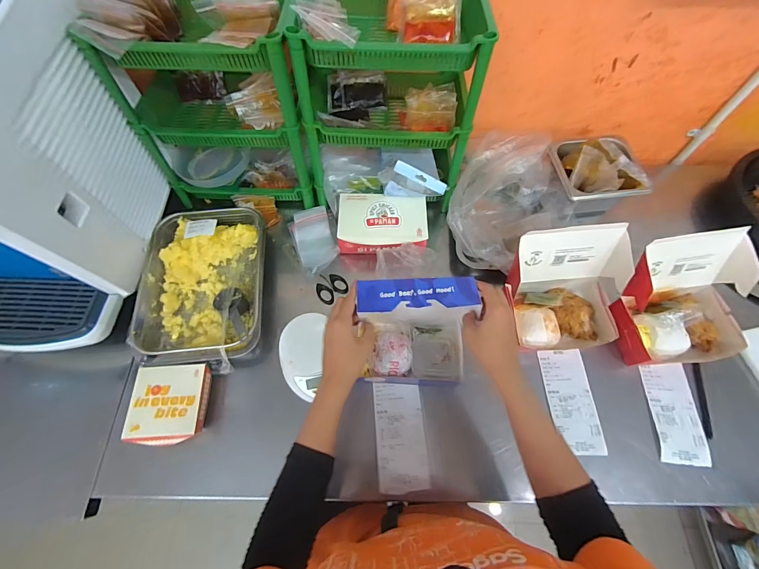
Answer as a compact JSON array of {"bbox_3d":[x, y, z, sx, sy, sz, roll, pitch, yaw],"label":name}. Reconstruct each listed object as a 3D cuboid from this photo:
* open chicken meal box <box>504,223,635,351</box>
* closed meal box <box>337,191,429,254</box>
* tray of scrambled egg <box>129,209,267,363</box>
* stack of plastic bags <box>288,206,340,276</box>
[{"bbox_3d":[0.320,0.014,0.600,0.196,0.162,0.156,-3,64,-3],"label":"open chicken meal box"},{"bbox_3d":[0.007,-0.124,0.705,0.173,0.045,0.116,2,63,0],"label":"closed meal box"},{"bbox_3d":[-0.328,-0.001,0.661,0.220,0.063,0.313,-6,64,-4],"label":"tray of scrambled egg"},{"bbox_3d":[-0.136,-0.099,0.732,0.087,0.015,0.158,-19,65,-10],"label":"stack of plastic bags"}]

